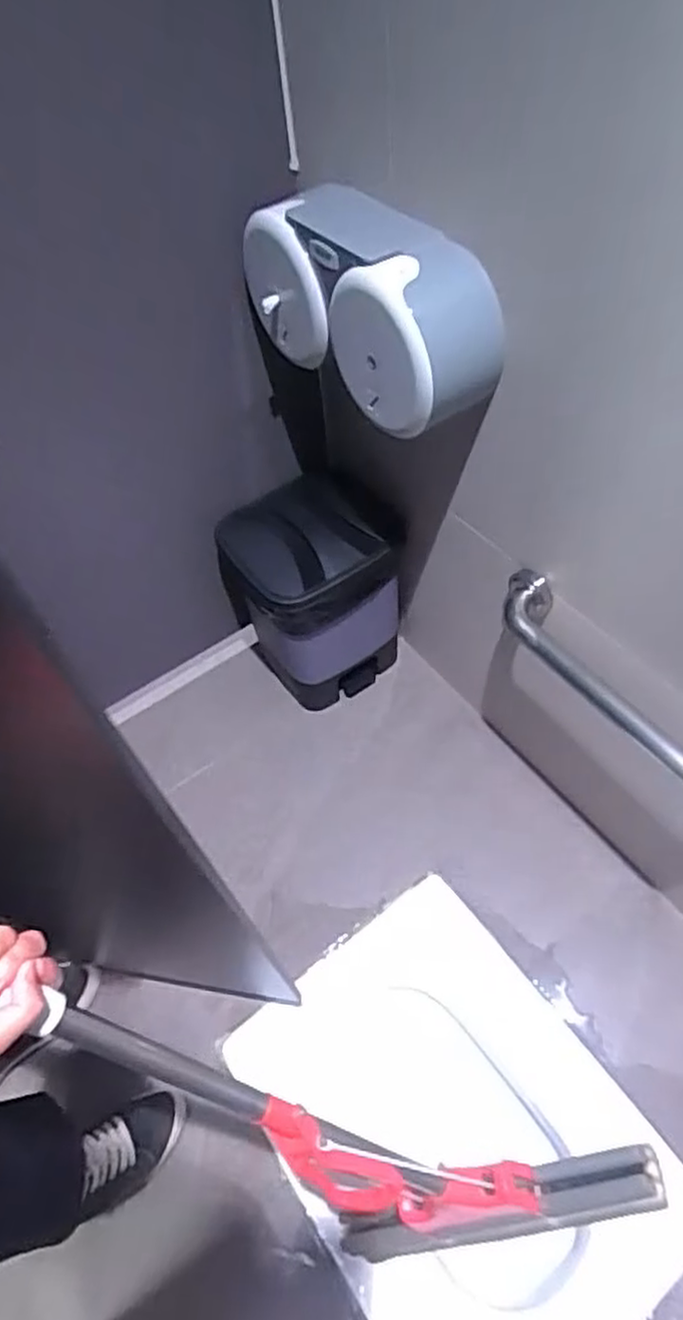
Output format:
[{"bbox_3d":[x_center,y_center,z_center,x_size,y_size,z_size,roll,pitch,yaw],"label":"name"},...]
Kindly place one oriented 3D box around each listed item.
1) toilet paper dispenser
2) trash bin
[{"bbox_3d":[0.037,-0.435,0.859,0.155,0.160,0.371,-32,61,-18],"label":"toilet paper dispenser"},{"bbox_3d":[-0.061,-0.121,1.283,0.225,0.369,0.281,-30,60,-17],"label":"trash bin"}]

